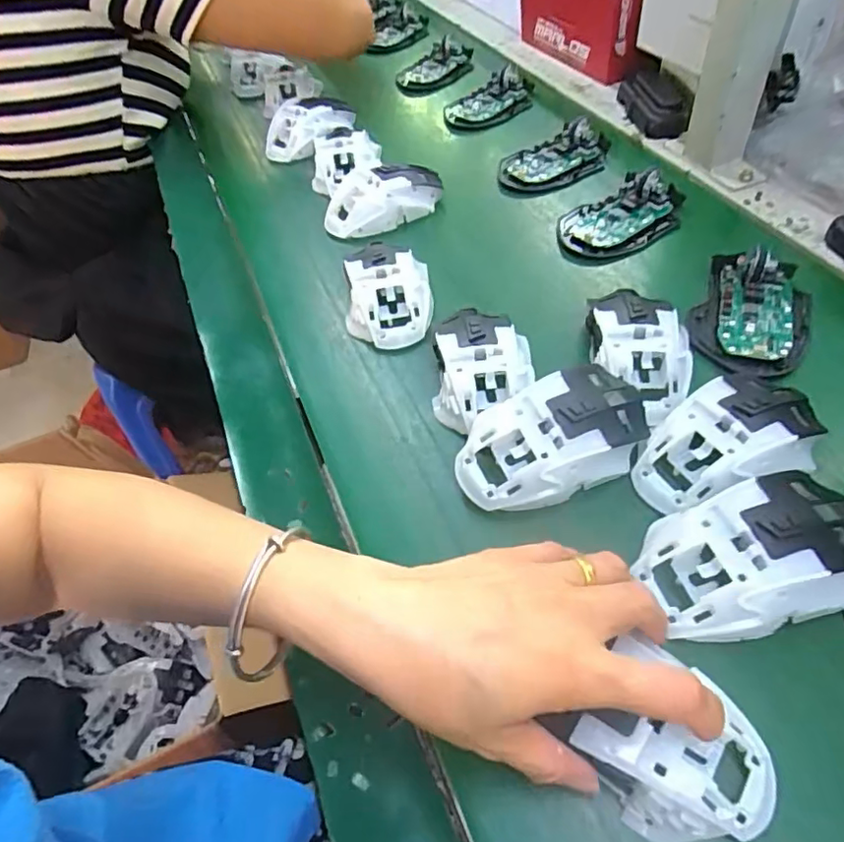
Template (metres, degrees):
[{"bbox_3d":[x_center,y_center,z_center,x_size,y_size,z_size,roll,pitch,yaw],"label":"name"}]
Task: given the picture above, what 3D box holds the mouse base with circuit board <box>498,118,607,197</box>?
[{"bbox_3d":[0.130,-0.254,0.561,0.112,0.026,0.070,-25,60,-15],"label":"mouse base with circuit board"}]

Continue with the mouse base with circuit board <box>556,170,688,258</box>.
[{"bbox_3d":[0.169,-0.174,0.492,0.109,0.028,0.072,-21,59,-13],"label":"mouse base with circuit board"}]

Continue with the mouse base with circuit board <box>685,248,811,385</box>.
[{"bbox_3d":[0.229,-0.075,0.400,0.071,0.020,0.106,25,60,16],"label":"mouse base with circuit board"}]

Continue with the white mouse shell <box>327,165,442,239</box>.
[{"bbox_3d":[-0.034,-0.202,0.535,0.112,0.035,0.054,-15,58,-9],"label":"white mouse shell"}]

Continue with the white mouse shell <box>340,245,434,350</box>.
[{"bbox_3d":[-0.025,-0.095,0.451,0.066,0.040,0.091,-2,57,-1],"label":"white mouse shell"}]

